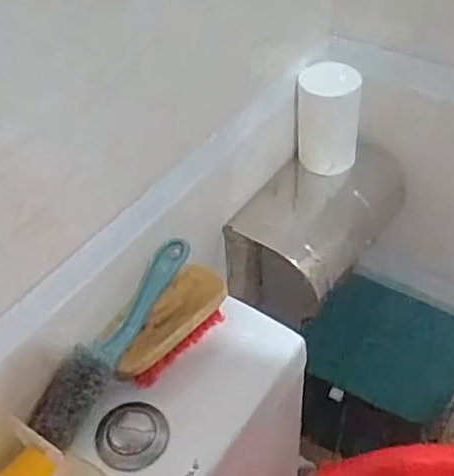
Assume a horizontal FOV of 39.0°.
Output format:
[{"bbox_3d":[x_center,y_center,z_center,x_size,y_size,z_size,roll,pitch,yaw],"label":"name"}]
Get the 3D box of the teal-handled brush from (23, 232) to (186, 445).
[{"bbox_3d":[-0.096,0.079,0.540,0.042,0.059,0.190,22,53,21],"label":"teal-handled brush"}]

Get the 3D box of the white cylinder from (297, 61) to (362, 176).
[{"bbox_3d":[0.110,-0.130,0.692,0.068,0.110,0.056,2,48,5],"label":"white cylinder"}]

